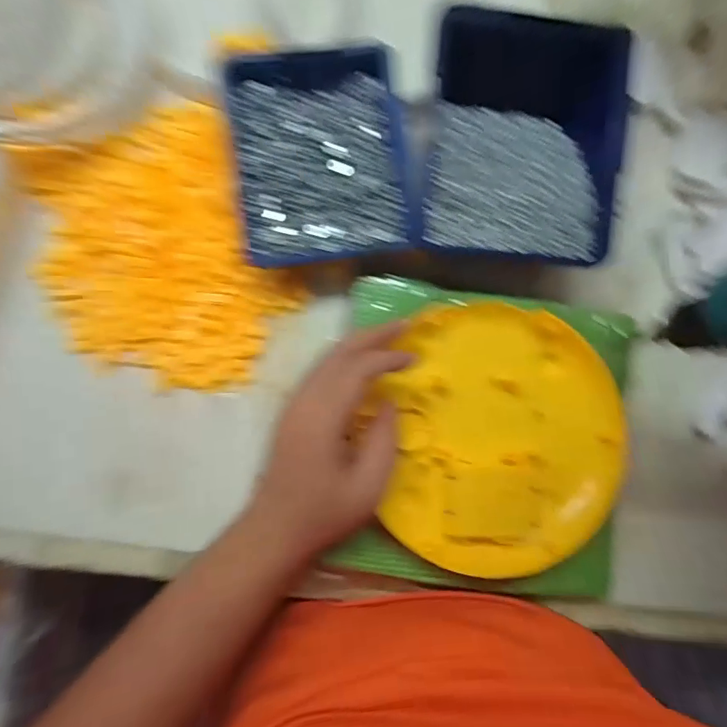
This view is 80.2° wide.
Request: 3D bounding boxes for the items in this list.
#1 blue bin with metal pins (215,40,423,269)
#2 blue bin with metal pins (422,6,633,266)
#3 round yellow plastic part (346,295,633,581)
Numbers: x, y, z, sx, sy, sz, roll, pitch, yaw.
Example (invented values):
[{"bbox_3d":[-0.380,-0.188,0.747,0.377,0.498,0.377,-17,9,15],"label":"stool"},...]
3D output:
[{"bbox_3d":[-0.029,-0.143,0.309,0.118,0.050,0.137,-10,85,-5],"label":"blue bin with metal pins"},{"bbox_3d":[0.113,-0.160,0.316,0.141,0.063,0.174,4,84,-3],"label":"blue bin with metal pins"},{"bbox_3d":[0.091,0.052,0.306,0.175,0.019,0.178,0,84,-4],"label":"round yellow plastic part"}]

